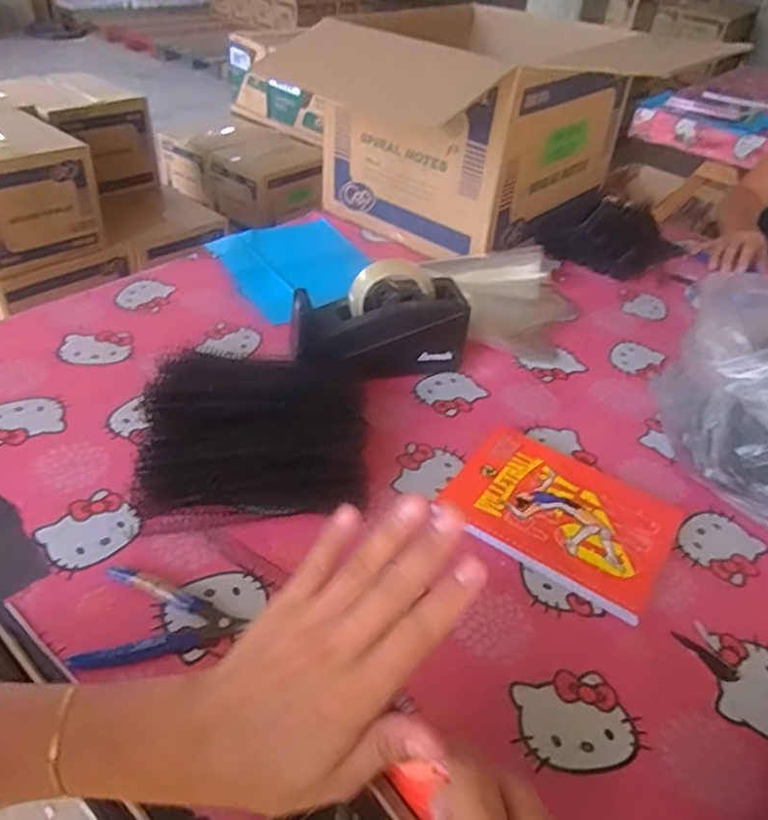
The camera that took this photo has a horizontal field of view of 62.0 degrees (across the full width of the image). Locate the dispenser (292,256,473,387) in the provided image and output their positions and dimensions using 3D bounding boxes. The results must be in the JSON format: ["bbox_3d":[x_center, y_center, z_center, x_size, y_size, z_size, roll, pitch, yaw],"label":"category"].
[{"bbox_3d":[-0.008,-0.097,0.741,0.201,0.118,0.085,-9,40,-20],"label":"dispenser"}]

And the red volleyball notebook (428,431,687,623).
[{"bbox_3d":[0.168,0.096,0.607,0.196,0.015,0.152,27,42,24],"label":"red volleyball notebook"}]

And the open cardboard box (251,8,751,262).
[{"bbox_3d":[0.158,-0.449,1.083,0.375,0.269,0.413,33,45,30],"label":"open cardboard box"}]

